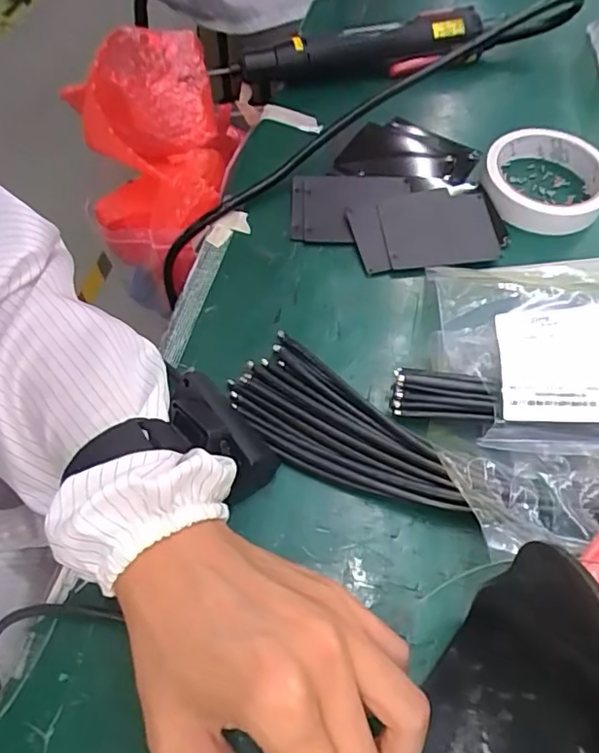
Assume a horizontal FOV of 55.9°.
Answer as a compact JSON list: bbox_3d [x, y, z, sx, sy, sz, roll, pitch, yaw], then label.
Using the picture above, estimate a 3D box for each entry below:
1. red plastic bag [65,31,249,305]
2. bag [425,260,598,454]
[{"bbox_3d":[-0.124,-0.183,0.466,0.134,0.095,0.203,-4,79,-1],"label":"red plastic bag"},{"bbox_3d":[0.166,-0.024,0.330,0.159,0.034,0.143,0,60,0],"label":"bag"}]

